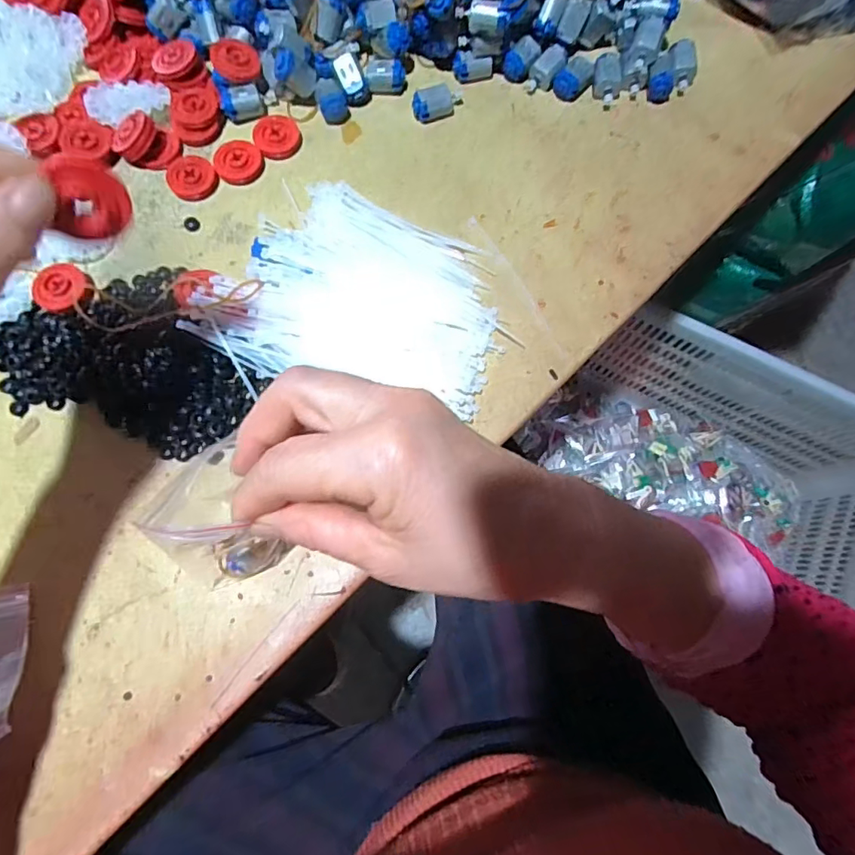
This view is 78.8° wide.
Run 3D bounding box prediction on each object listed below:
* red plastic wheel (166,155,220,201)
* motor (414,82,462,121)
[{"bbox_3d":[-0.162,-0.172,0.360,0.033,0.005,0.029,-2,101,-10],"label":"red plastic wheel"},{"bbox_3d":[0.009,-0.235,0.375,0.038,0.015,0.016,-24,77,-7],"label":"motor"}]

